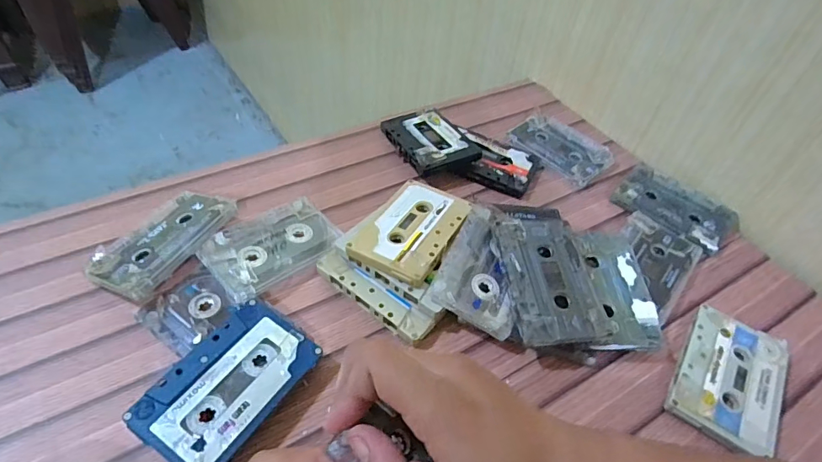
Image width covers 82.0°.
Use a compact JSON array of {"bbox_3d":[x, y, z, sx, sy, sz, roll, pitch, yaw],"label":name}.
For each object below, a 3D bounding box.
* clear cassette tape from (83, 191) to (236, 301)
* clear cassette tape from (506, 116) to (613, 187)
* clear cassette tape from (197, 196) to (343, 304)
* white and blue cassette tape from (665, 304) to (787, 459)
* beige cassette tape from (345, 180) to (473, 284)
[{"bbox_3d":[-0.188,0.006,0.358,0.060,0.013,0.101,16,47,24],"label":"clear cassette tape"},{"bbox_3d":[0.156,-0.089,0.497,0.070,0.009,0.100,-33,59,-31],"label":"clear cassette tape"},{"bbox_3d":[-0.108,0.011,0.373,0.099,0.017,0.066,-31,58,-29],"label":"clear cassette tape"},{"bbox_3d":[0.224,0.102,0.331,0.064,0.013,0.103,32,52,21],"label":"white and blue cassette tape"},{"bbox_3d":[0.003,-0.003,0.372,0.065,0.007,0.102,21,45,19],"label":"beige cassette tape"}]

